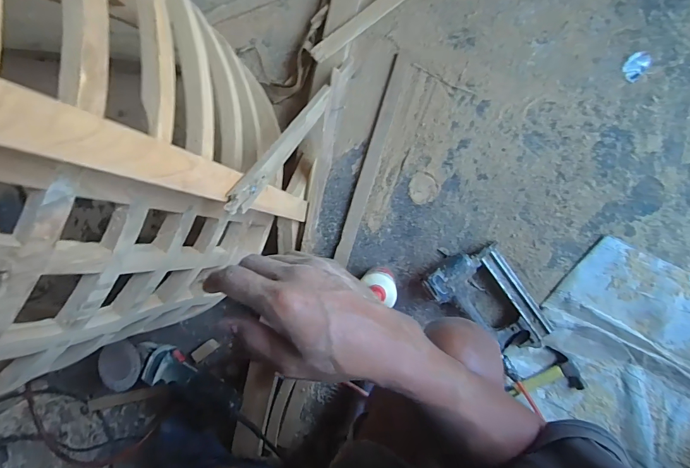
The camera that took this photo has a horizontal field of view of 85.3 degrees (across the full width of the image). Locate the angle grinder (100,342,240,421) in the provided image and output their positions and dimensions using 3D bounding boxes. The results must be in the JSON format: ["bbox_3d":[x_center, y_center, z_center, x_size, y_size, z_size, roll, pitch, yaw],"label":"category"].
[{"bbox_3d":[-0.335,0.290,0.751,0.272,0.107,0.098,27,90,5],"label":"angle grinder"}]

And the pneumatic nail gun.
[{"bbox_3d":[0.263,0.123,0.712,0.159,0.055,0.201,-34,86,4],"label":"pneumatic nail gun"}]

